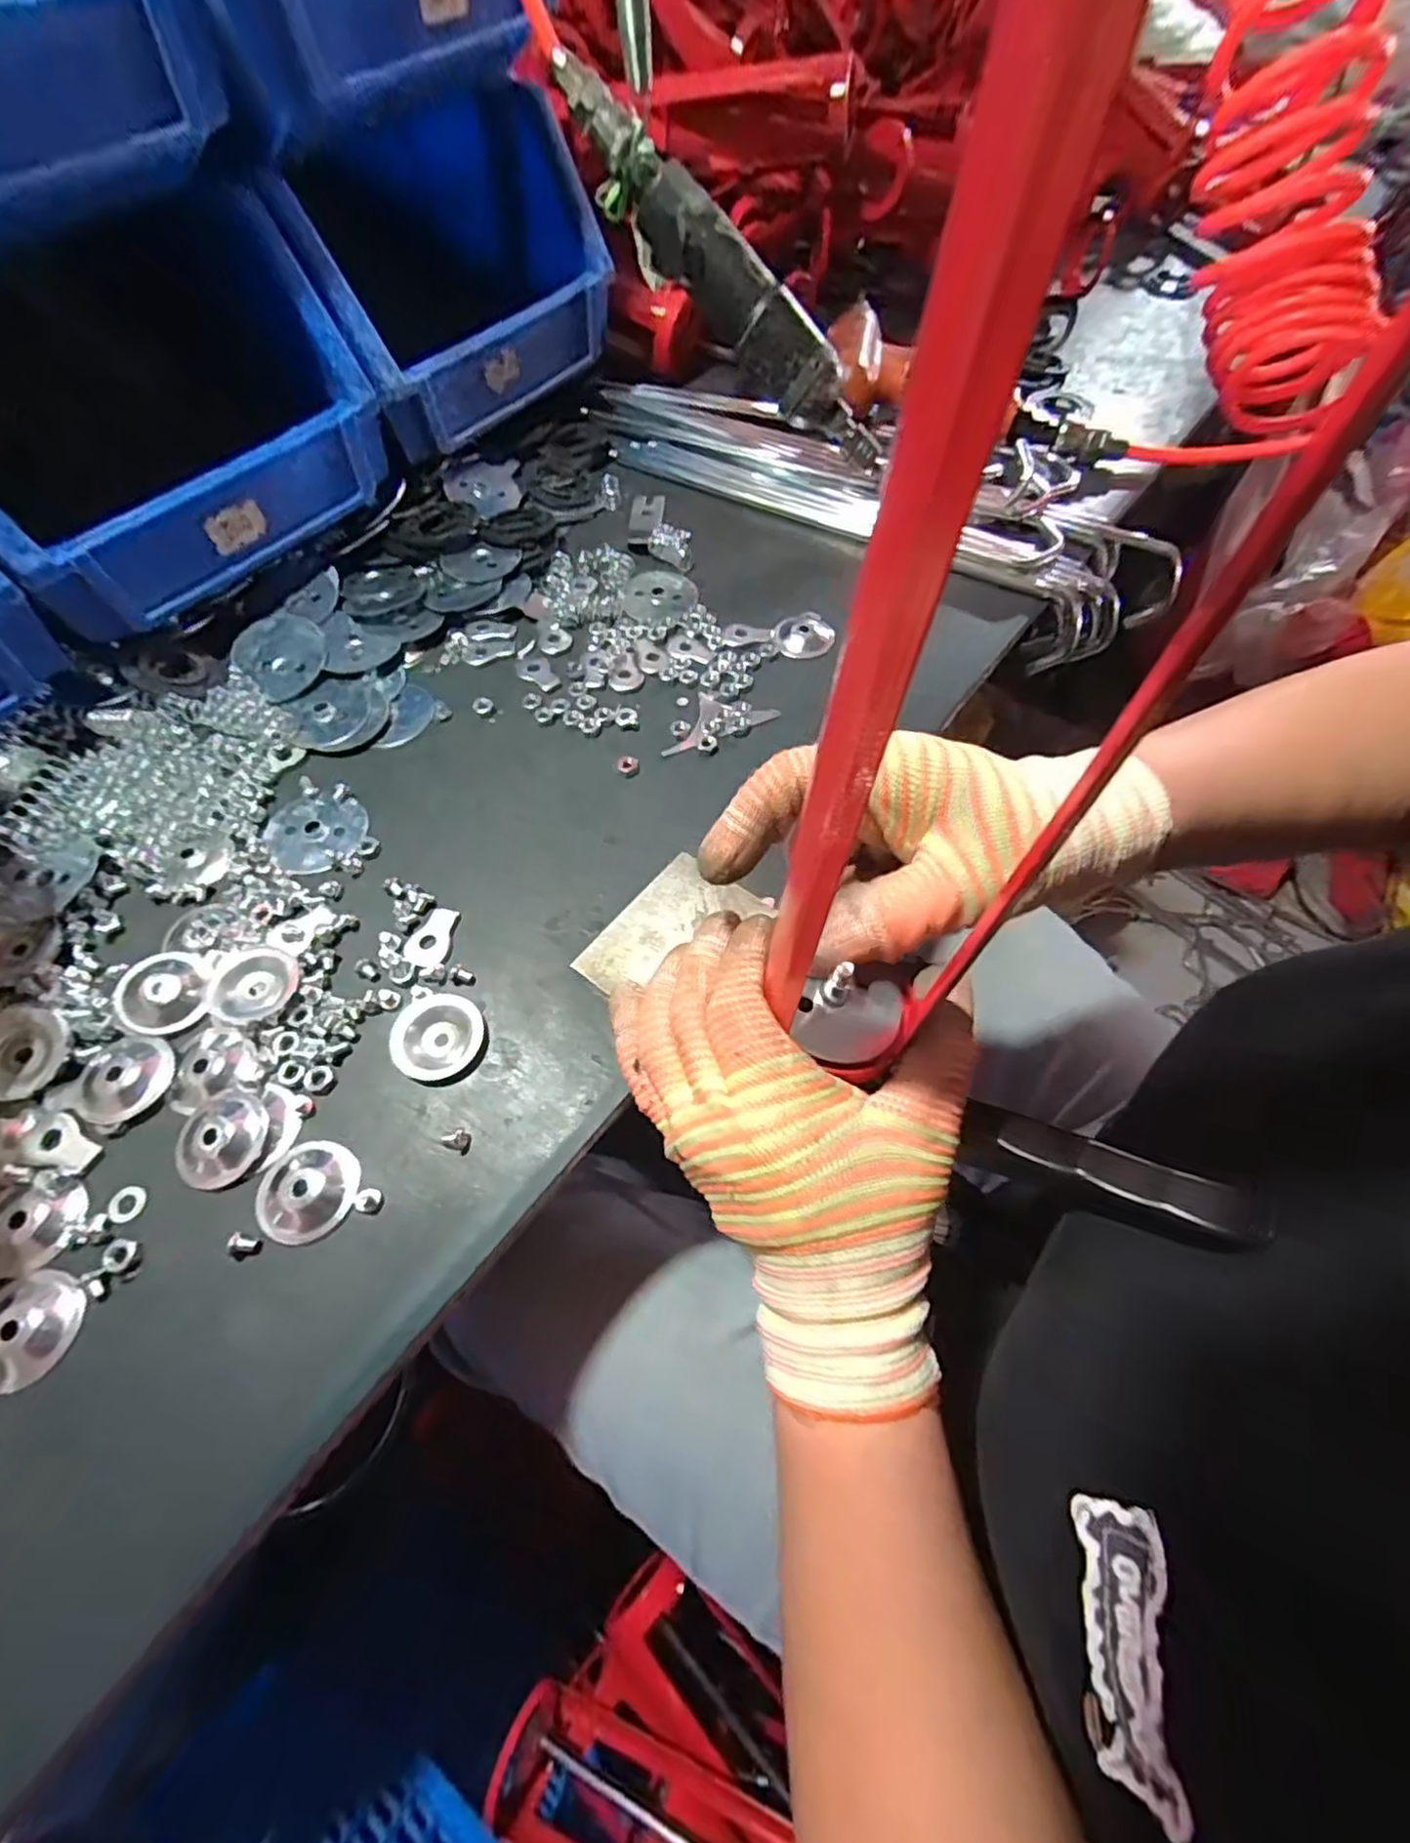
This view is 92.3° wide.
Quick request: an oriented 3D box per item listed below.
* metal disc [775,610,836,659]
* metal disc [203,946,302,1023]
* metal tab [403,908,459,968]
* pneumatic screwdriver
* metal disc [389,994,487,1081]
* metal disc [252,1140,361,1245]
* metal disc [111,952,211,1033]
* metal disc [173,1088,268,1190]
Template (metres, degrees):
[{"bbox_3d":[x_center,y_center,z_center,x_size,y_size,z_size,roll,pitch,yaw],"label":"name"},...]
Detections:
[{"bbox_3d":[0.057,-0.164,0.386,0.035,0.004,0.035,1,62,-3],"label":"metal disc"},{"bbox_3d":[-0.183,0.025,0.274,0.031,0.008,0.032,-3,62,-5],"label":"metal disc"},{"bbox_3d":[-0.117,0.005,0.289,0.018,0.004,0.028,12,62,3],"label":"metal tab"},{"bbox_3d":[0.013,-0.355,0.380,0.236,0.038,0.034,39,62,-19],"label":"pneumatic screwdriver"},{"bbox_3d":[-0.106,0.044,0.266,0.033,0.010,0.035,1,62,-3],"label":"metal disc"},{"bbox_3d":[-0.142,0.096,0.241,0.034,0.004,0.033,1,62,-3],"label":"metal disc"},{"bbox_3d":[-0.221,0.029,0.272,0.034,0.007,0.032,1,62,-3],"label":"metal disc"},{"bbox_3d":[-0.180,0.079,0.250,0.031,0.007,0.034,1,62,-3],"label":"metal disc"}]

